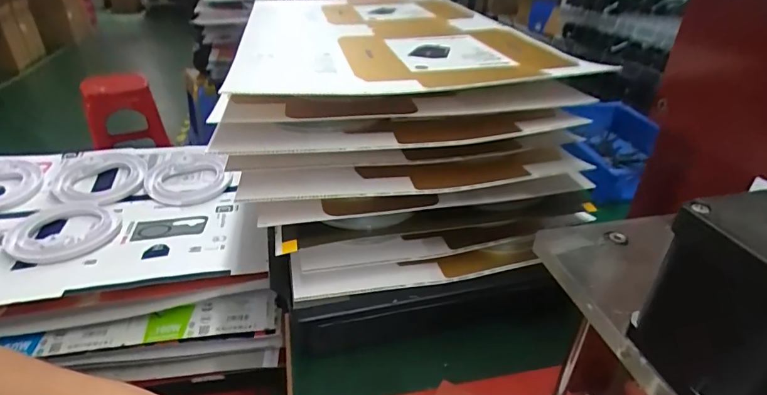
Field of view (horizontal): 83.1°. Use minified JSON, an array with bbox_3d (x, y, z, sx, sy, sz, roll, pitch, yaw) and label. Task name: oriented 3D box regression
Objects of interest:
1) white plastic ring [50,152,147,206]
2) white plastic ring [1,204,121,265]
[{"bbox_3d":[-0.457,-0.031,0.702,0.125,0.018,0.125,8,46,-8],"label":"white plastic ring"},{"bbox_3d":[-0.441,0.044,0.600,0.132,0.022,0.148,-10,34,-17],"label":"white plastic ring"}]

